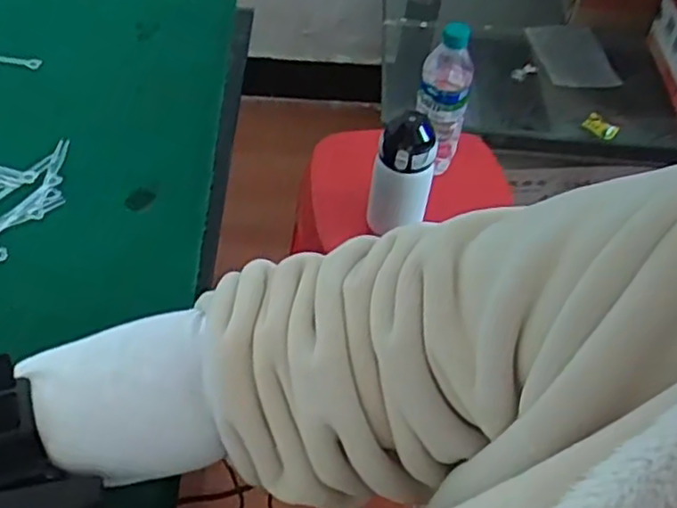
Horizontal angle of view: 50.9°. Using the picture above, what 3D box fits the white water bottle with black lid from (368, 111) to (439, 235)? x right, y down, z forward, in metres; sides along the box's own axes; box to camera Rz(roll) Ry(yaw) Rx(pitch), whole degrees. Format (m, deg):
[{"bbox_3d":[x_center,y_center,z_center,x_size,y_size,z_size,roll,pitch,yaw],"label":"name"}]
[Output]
[{"bbox_3d":[0.082,-0.106,0.889,0.071,0.147,0.074,10,49,4],"label":"white water bottle with black lid"}]

